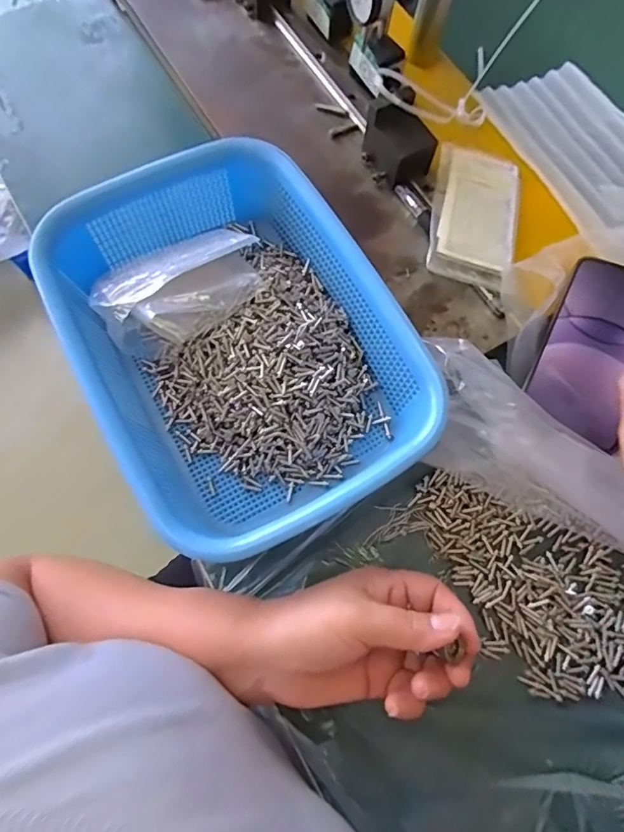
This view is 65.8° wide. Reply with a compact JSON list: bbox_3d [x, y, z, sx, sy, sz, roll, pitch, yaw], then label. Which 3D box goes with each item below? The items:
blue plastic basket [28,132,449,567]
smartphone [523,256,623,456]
[{"bbox_3d":[-0.057,-0.054,0.357,0.201,0.069,0.289,-30,76,-11],"label":"blue plastic basket"},{"bbox_3d":[0.225,-0.055,0.379,0.073,0.014,0.157,26,75,8],"label":"smartphone"}]

